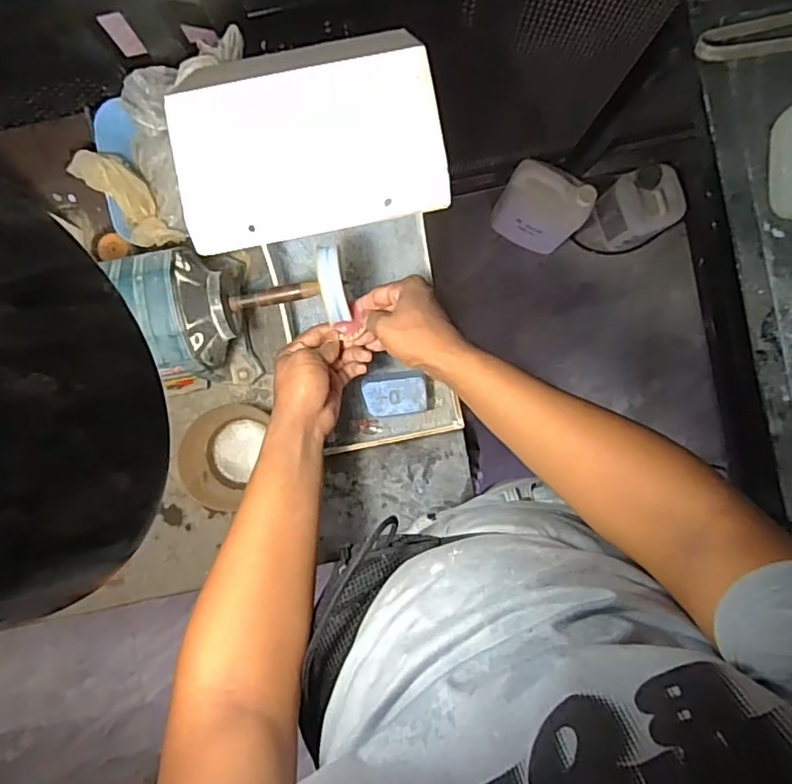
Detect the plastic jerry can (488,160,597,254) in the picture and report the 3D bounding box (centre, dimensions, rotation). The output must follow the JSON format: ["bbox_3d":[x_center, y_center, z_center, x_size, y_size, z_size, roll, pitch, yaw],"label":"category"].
[{"bbox_3d":[0.324,-0.409,1.319,0.182,0.303,0.104,20,90,-1],"label":"plastic jerry can"}]

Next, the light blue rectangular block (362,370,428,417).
[{"bbox_3d":[-0.001,0.002,0.709,0.075,0.048,0.054,-4,90,-1],"label":"light blue rectangular block"}]

